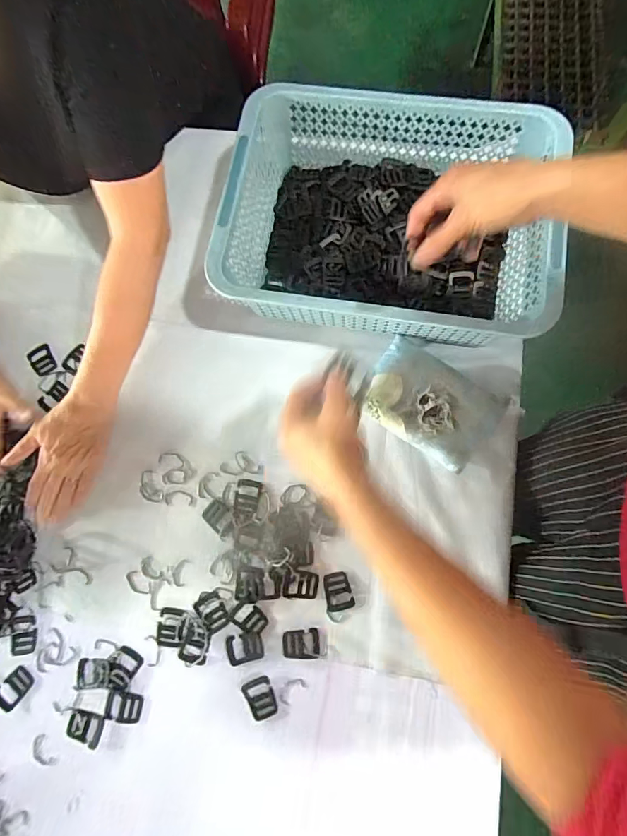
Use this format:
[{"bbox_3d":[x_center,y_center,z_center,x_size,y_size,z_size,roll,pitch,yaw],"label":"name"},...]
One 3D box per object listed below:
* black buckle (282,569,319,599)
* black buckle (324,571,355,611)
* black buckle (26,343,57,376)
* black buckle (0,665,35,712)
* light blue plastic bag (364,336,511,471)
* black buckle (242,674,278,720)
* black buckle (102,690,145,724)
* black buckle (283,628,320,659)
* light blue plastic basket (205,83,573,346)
[{"bbox_3d":[-0.016,0.201,0.512,0.041,0.004,0.033,10,77,4],"label":"black buckle"},{"bbox_3d":[0.028,0.206,0.506,0.032,0.004,0.041,-13,77,-1],"label":"black buckle"},{"bbox_3d":[-0.379,-0.081,0.593,0.030,0.009,0.041,-32,78,-6],"label":"black buckle"},{"bbox_3d":[-0.355,0.320,0.503,0.047,0.004,0.032,-42,79,-8],"label":"black buckle"},{"bbox_3d":[0.152,-0.021,0.542,0.158,0.037,0.126,34,80,9],"label":"light blue plastic bag"},{"bbox_3d":[-0.061,0.321,0.490,0.032,0.004,0.043,-26,78,-4],"label":"black buckle"},{"bbox_3d":[-0.220,0.335,0.494,0.045,0.004,0.031,6,77,3],"label":"black buckle"},{"bbox_3d":[-0.014,0.265,0.500,0.042,0.004,0.031,-3,77,1],"label":"black buckle"},{"bbox_3d":[0.084,-0.240,0.548,0.379,0.133,0.288,8,77,3],"label":"light blue plastic basket"}]

